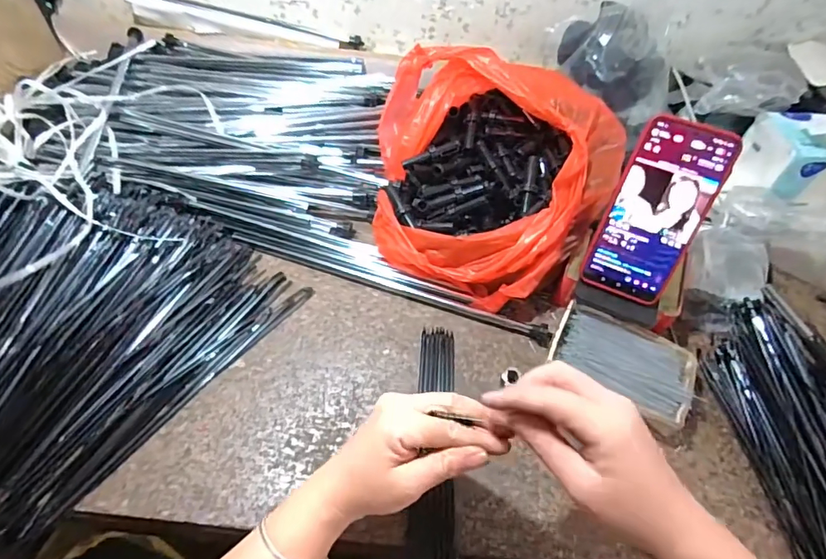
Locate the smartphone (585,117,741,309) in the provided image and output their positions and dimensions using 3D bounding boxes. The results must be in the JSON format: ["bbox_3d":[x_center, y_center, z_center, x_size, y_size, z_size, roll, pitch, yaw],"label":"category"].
[{"bbox_3d":[0.222,-0.060,0.435,0.080,0.163,0.011,23,24,14],"label":"smartphone"}]

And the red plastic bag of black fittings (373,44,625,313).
[{"bbox_3d":[0.076,-0.124,0.528,0.258,0.137,0.247,20,54,13],"label":"red plastic bag of black fittings"}]

